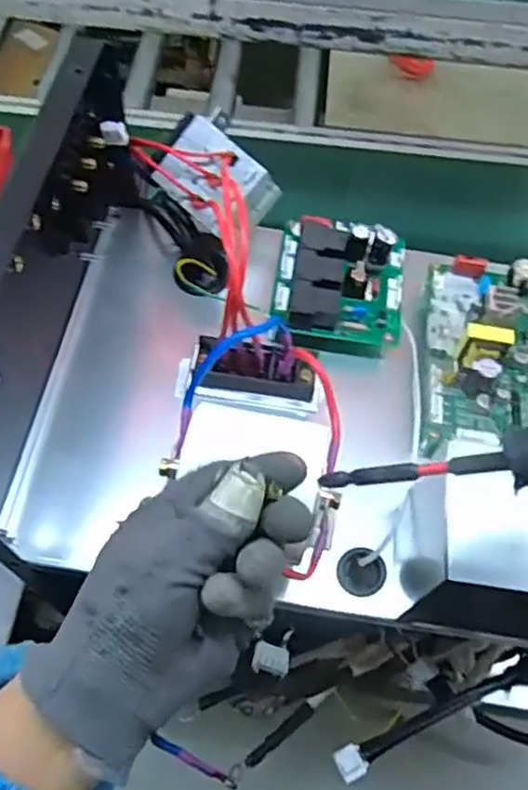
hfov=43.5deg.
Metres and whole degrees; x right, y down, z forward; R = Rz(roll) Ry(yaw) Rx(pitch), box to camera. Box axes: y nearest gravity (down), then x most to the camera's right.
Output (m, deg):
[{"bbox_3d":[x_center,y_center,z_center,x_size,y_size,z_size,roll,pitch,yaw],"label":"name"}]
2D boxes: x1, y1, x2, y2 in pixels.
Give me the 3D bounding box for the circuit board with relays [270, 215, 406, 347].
[{"bbox_3d":[0.055,-0.086,0.471,0.090,0.028,0.096,8,60,1],"label":"circuit board with relays"}]

